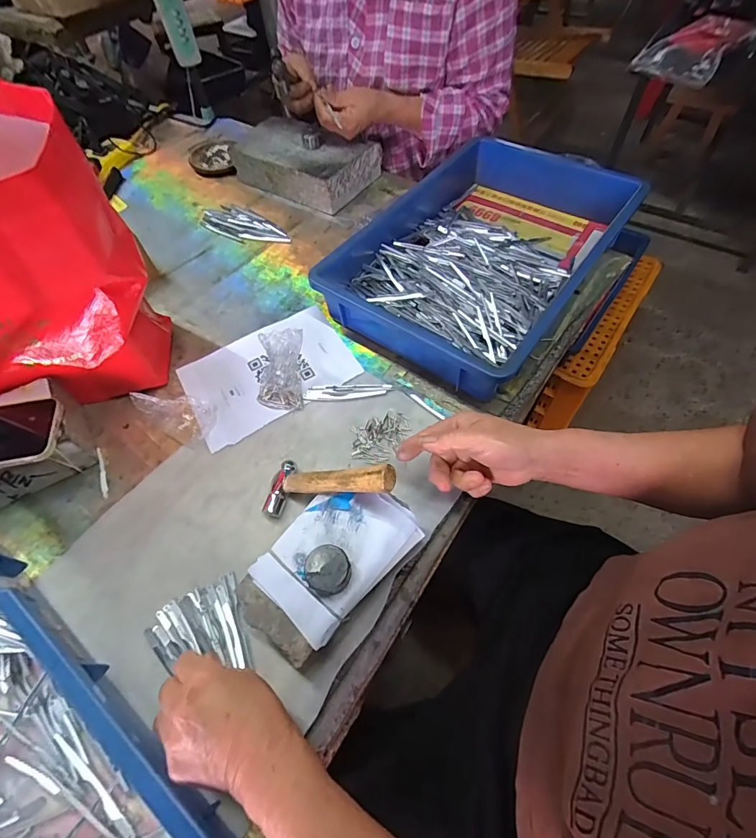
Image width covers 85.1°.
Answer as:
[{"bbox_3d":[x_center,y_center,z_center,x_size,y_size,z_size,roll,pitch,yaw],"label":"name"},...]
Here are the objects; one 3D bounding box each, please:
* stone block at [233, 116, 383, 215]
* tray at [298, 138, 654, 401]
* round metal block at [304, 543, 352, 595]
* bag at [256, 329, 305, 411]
[{"bbox_3d":[-0.136,-0.487,0.775,0.243,0.069,0.153,29,64,18],"label":"stone block"},{"bbox_3d":[0.142,-0.249,0.605,0.314,0.087,0.430,33,66,19],"label":"tray"},{"bbox_3d":[-0.043,0.131,0.357,0.038,0.019,0.038,-1,58,2],"label":"round metal block"},{"bbox_3d":[-0.123,-0.060,0.505,0.058,0.064,0.077,1,59,2],"label":"bag"}]

